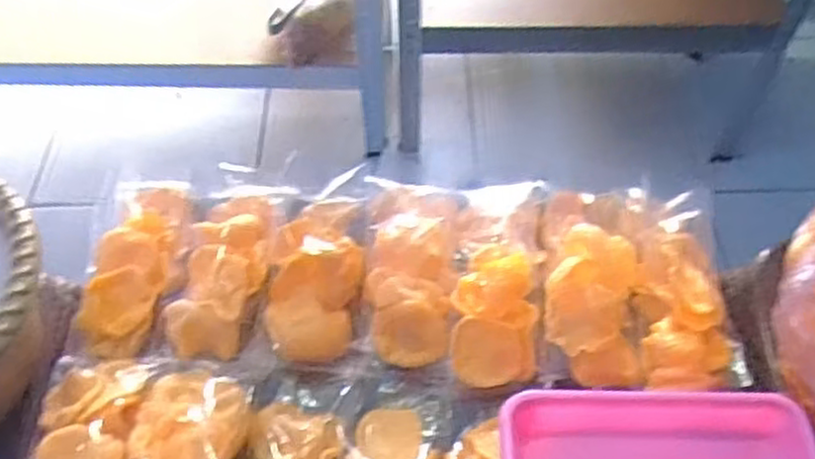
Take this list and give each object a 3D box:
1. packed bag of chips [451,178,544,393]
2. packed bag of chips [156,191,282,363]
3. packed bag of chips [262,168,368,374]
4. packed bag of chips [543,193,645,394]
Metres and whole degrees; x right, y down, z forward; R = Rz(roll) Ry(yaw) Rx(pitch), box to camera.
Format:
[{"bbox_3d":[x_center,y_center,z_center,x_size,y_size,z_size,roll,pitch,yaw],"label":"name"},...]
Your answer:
[{"bbox_3d":[0.081,0.035,0.654,0.080,0.067,0.212,5,55,4],"label":"packed bag of chips"},{"bbox_3d":[-0.162,0.025,0.658,0.087,0.043,0.185,1,55,1],"label":"packed bag of chips"},{"bbox_3d":[-0.079,0.027,0.657,0.084,0.056,0.181,2,55,2],"label":"packed bag of chips"},{"bbox_3d":[0.162,0.033,0.648,0.090,0.061,0.199,6,55,4],"label":"packed bag of chips"}]

